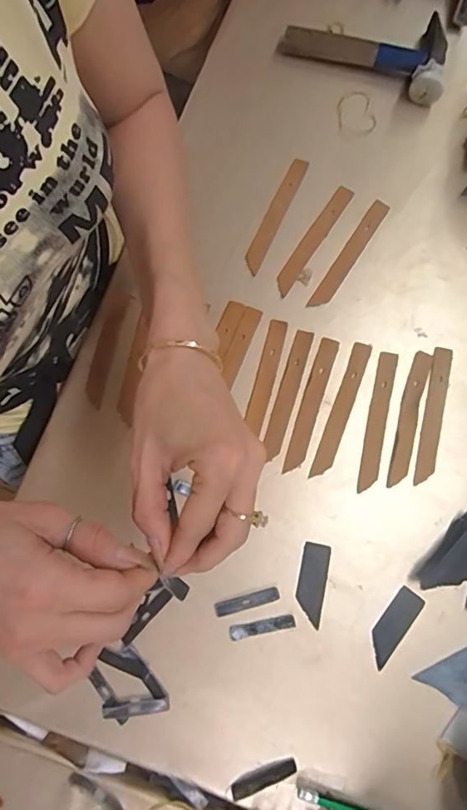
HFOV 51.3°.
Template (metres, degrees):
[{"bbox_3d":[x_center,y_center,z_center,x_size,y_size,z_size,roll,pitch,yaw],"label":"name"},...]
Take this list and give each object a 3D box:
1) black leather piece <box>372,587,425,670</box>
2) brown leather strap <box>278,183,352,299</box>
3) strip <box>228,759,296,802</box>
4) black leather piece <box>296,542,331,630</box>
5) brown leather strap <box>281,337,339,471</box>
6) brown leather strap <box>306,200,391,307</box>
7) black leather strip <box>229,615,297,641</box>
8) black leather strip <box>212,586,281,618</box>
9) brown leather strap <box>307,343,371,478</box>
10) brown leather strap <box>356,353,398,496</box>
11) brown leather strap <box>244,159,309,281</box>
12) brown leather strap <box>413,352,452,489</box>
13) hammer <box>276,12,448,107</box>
[{"bbox_3d":[0.132,0.183,0.403,0.023,0.004,0.064,38,82,7],"label":"black leather piece"},{"bbox_3d":[0.076,-0.158,0.463,0.017,0.004,0.121,33,81,6],"label":"brown leather strap"},{"bbox_3d":[0.023,0.293,0.382,0.054,0.005,0.013,-21,80,-3],"label":"strip"},{"bbox_3d":[0.066,0.150,0.408,0.023,0.004,0.063,11,80,3],"label":"black leather piece"},{"bbox_3d":[0.070,0.000,0.437,0.016,0.004,0.124,17,80,4],"label":"brown leather strap"},{"bbox_3d":[0.110,-0.142,0.462,0.017,0.005,0.123,33,81,6],"label":"brown leather strap"},{"bbox_3d":[0.024,0.182,0.398,0.054,0.004,0.011,-11,80,-2],"label":"black leather strip"},{"bbox_3d":[0.011,0.164,0.403,0.054,0.004,0.013,-16,80,-2],"label":"black leather strip"},{"bbox_3d":[0.097,0.005,0.436,0.016,0.005,0.126,20,80,4],"label":"brown leather strap"},{"bbox_3d":[0.127,0.014,0.432,0.019,0.004,0.124,13,80,3],"label":"brown leather strap"},{"bbox_3d":[0.040,-0.183,0.470,0.017,0.006,0.124,24,81,5],"label":"brown leather strap"},{"bbox_3d":[0.180,0.009,0.436,0.018,0.004,0.123,11,80,3],"label":"brown leather strap"},{"bbox_3d":[0.137,-0.367,0.487,0.167,0.034,0.082,23,80,5],"label":"hammer"}]

